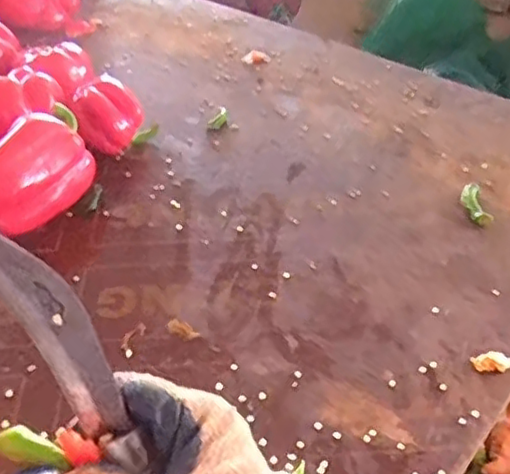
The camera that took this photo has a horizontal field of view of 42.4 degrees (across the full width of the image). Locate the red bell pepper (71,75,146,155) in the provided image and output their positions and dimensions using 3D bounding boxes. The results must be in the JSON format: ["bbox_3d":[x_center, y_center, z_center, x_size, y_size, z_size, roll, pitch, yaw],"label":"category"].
[{"bbox_3d":[-0.139,-0.117,0.635,0.061,0.053,0.064,-6,41,-8],"label":"red bell pepper"}]

